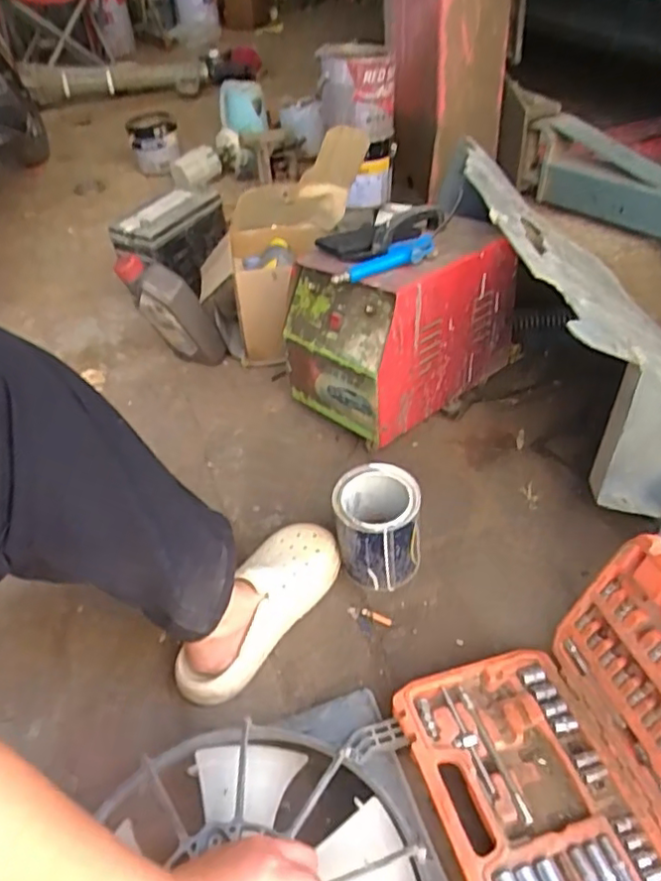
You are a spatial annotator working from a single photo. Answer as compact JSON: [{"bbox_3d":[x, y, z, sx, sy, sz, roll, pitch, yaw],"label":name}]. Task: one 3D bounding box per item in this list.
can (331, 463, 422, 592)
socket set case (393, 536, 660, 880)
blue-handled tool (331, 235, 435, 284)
[{"bbox_3d":[0.061,0.114,0.796,0.104,0.130,0.101,-3,45,3],"label":"can"},{"bbox_3d":[0.226,0.273,0.555,0.267,0.201,0.245,-16,45,-10],"label":"socket set case"},{"bbox_3d":[0.076,-0.250,0.876,0.147,0.028,0.044,-18,43,13],"label":"blue-handled tool"}]

